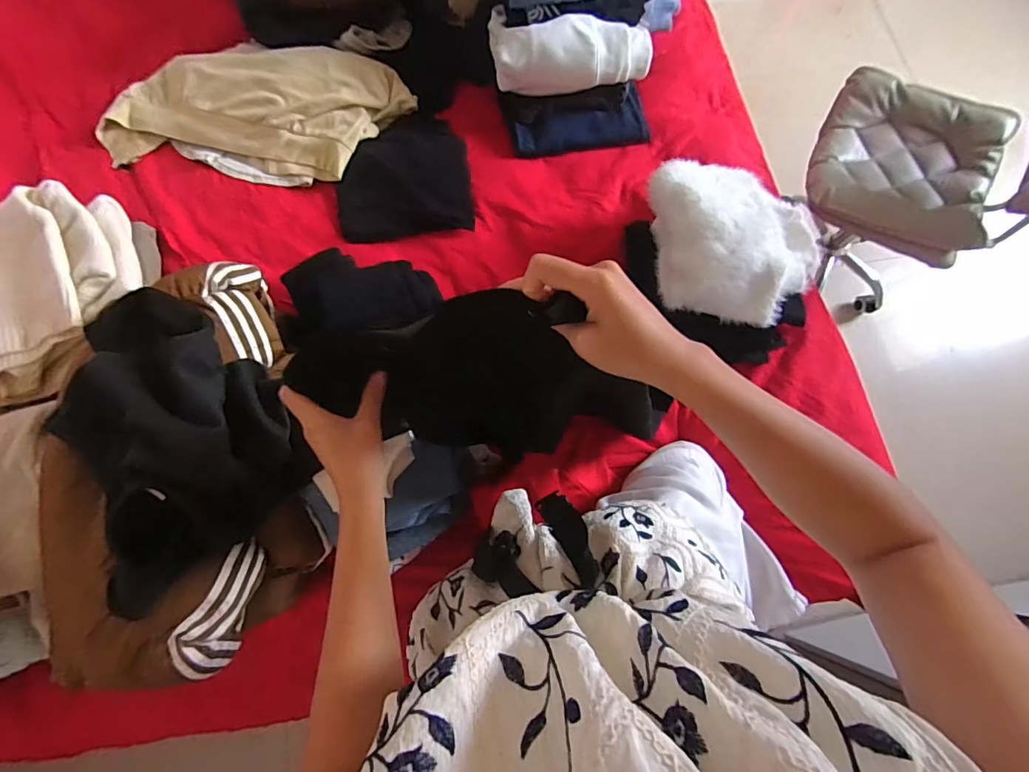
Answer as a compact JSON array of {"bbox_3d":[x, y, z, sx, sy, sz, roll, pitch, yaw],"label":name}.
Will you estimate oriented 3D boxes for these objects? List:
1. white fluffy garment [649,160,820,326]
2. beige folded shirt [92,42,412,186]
[{"bbox_3d":[0.376,-0.259,0.793,0.258,0.083,0.306,-3,75,-3],"label":"white fluffy garment"},{"bbox_3d":[-0.499,-0.533,0.901,0.574,0.073,0.246,3,75,-1],"label":"beige folded shirt"}]

